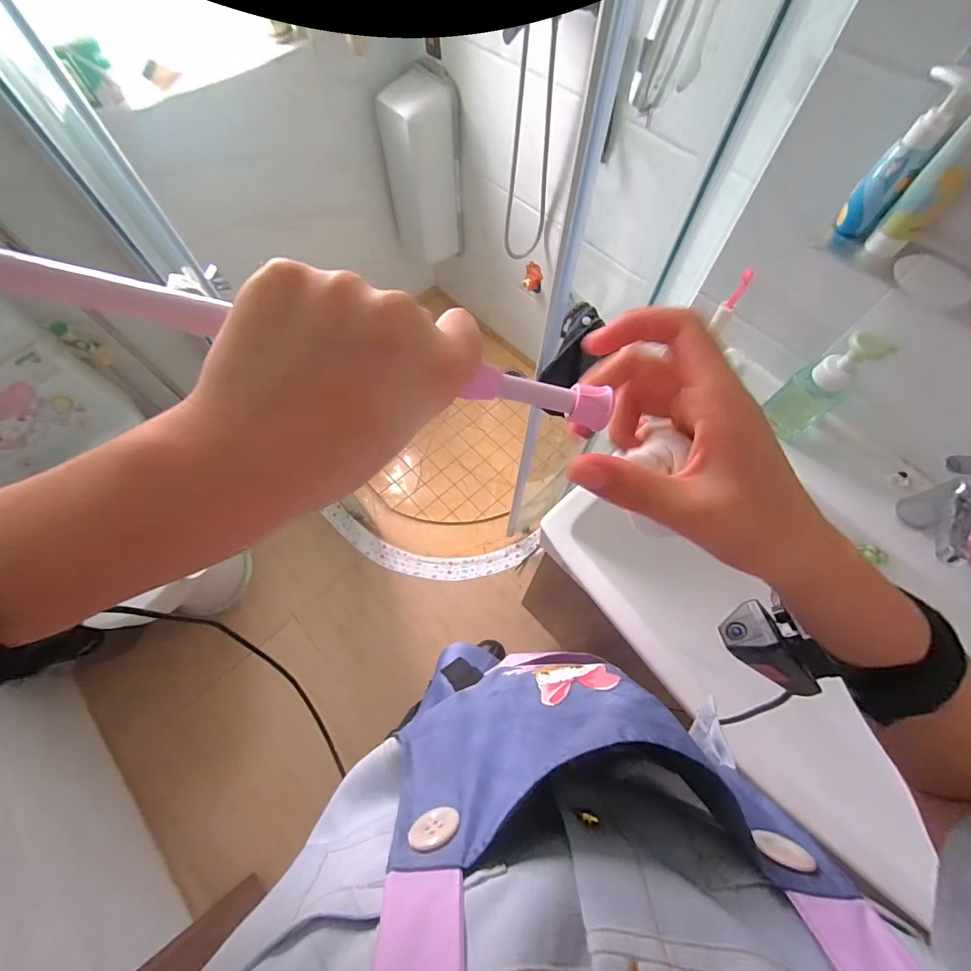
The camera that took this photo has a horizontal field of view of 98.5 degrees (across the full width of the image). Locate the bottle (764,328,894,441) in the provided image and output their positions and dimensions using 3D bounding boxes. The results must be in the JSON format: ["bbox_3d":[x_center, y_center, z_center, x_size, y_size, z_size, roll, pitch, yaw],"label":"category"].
[{"bbox_3d":[0.475,-0.141,0.592,0.054,0.168,0.070,-36,71,-15],"label":"bottle"}]

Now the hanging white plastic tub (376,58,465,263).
[{"bbox_3d":[-0.213,-1.087,1.514,0.256,0.568,0.224,-39,72,-16],"label":"hanging white plastic tub"}]

